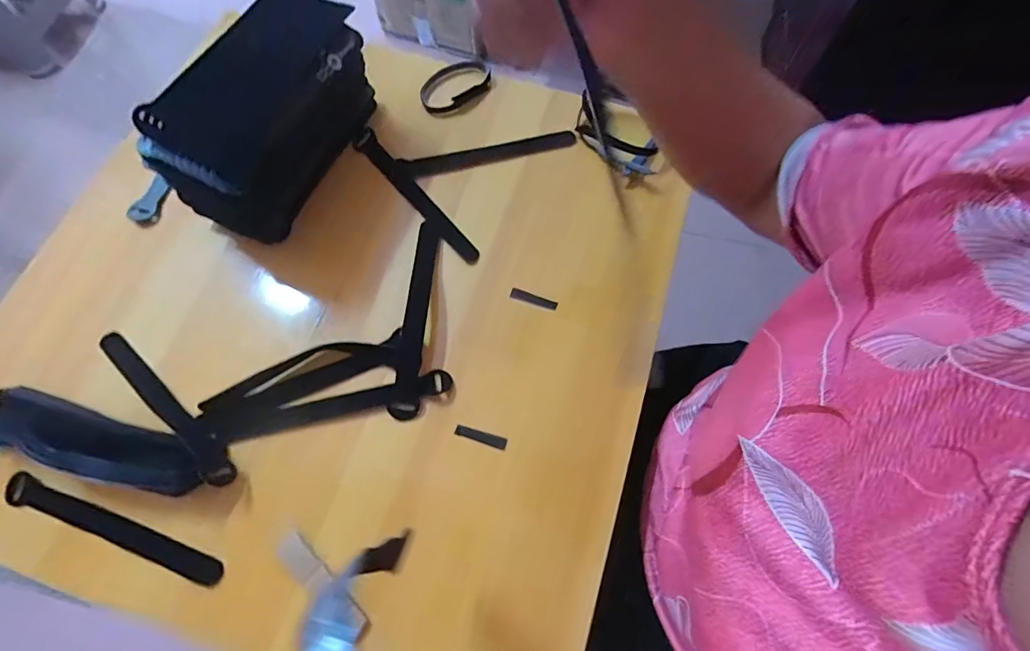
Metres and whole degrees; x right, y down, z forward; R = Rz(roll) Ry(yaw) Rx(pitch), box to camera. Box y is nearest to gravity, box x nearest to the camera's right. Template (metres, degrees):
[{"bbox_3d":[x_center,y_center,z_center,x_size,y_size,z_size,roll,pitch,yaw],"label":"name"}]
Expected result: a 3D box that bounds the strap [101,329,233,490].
[{"bbox_3d":[-0.299,0.065,0.397,0.191,0.019,0.020,37,74,14],"label":"strap"}]

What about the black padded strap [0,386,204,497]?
[{"bbox_3d":[-0.341,0.093,0.374,0.181,0.028,0.044,16,70,7],"label":"black padded strap"}]

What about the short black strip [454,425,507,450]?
[{"bbox_3d":[-0.029,0.094,0.396,0.044,0.005,0.010,16,70,7],"label":"short black strip"}]

